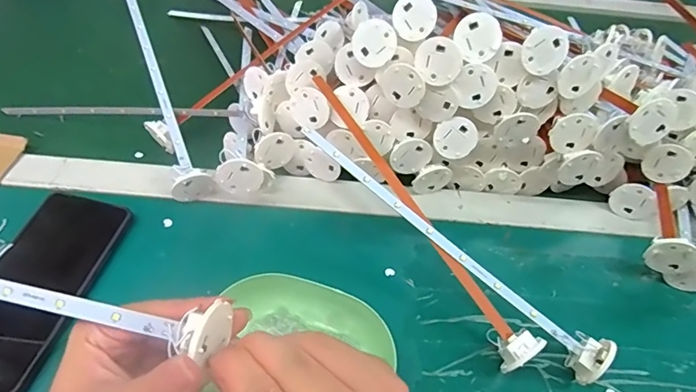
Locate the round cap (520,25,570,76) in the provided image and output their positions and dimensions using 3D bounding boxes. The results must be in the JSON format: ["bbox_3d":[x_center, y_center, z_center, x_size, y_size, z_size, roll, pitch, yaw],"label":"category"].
[{"bbox_3d":[0.161,-0.119,0.387,0.036,0.038,0.004,24,19,-12],"label":"round cap"}]

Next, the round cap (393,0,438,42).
[{"bbox_3d":[0.059,-0.157,0.414,0.037,0.038,0.006,39,10,-18],"label":"round cap"}]

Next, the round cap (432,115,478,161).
[{"bbox_3d":[0.098,-0.052,0.429,0.038,0.038,0.004,32,21,-6],"label":"round cap"}]

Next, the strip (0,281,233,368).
[{"bbox_3d":[-0.207,0.048,0.255,0.294,0.027,0.030,8,50,11],"label":"strip"}]

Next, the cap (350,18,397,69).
[{"bbox_3d":[0.022,-0.130,0.405,0.038,0.038,0.004,-33,29,9],"label":"cap"}]

